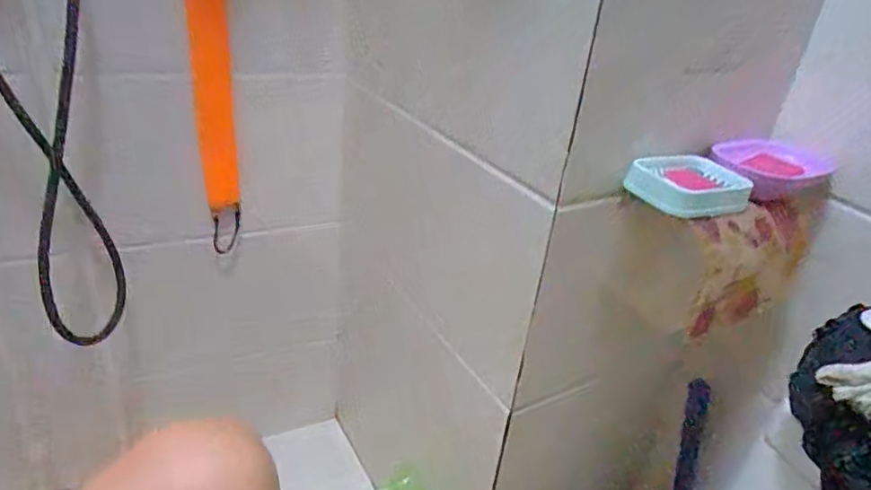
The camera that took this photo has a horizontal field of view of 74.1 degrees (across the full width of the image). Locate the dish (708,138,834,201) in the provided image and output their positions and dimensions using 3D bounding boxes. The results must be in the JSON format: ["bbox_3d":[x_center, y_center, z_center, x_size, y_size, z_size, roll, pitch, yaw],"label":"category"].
[{"bbox_3d":[0.414,-0.094,0.704,0.143,0.041,0.089,-2,29,-15],"label":"dish"}]

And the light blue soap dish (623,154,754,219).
[{"bbox_3d":[0.276,-0.066,0.633,0.128,0.036,0.086,-11,32,-30],"label":"light blue soap dish"}]

